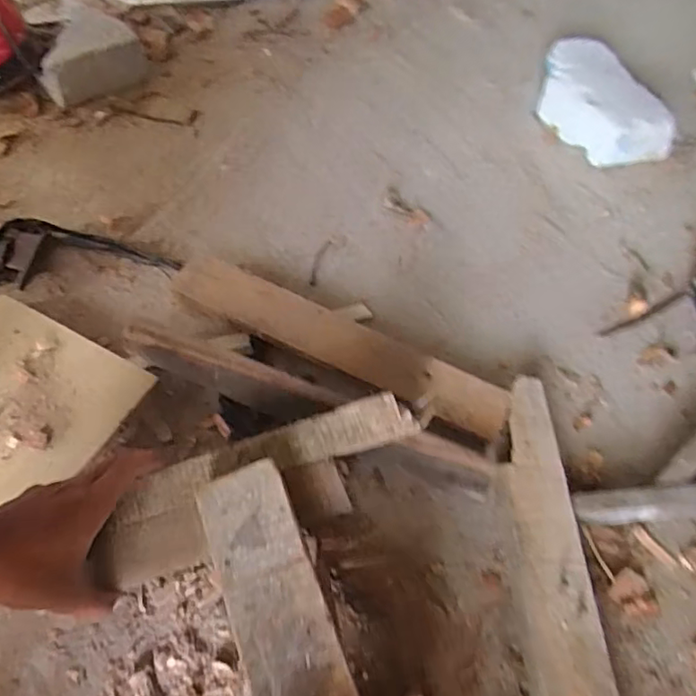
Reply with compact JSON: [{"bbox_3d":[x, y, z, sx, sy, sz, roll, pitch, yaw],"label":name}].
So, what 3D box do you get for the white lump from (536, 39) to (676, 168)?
[{"bbox_3d":[0.355,-0.348,0.838,0.112,0.071,0.209,-25,64,-18],"label":"white lump"}]

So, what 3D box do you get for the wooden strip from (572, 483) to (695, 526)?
[{"bbox_3d":[0.309,0.147,0.560,0.206,0.032,0.026,-3,60,-6],"label":"wooden strip"}]

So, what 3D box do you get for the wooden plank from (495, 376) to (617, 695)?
[{"bbox_3d":[0.173,0.207,0.492,0.063,0.022,0.387,-6,56,6],"label":"wooden plank"}]

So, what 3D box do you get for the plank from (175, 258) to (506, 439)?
[{"bbox_3d":[-0.018,-0.004,0.616,0.380,0.047,0.072,25,61,10],"label":"plank"}]

